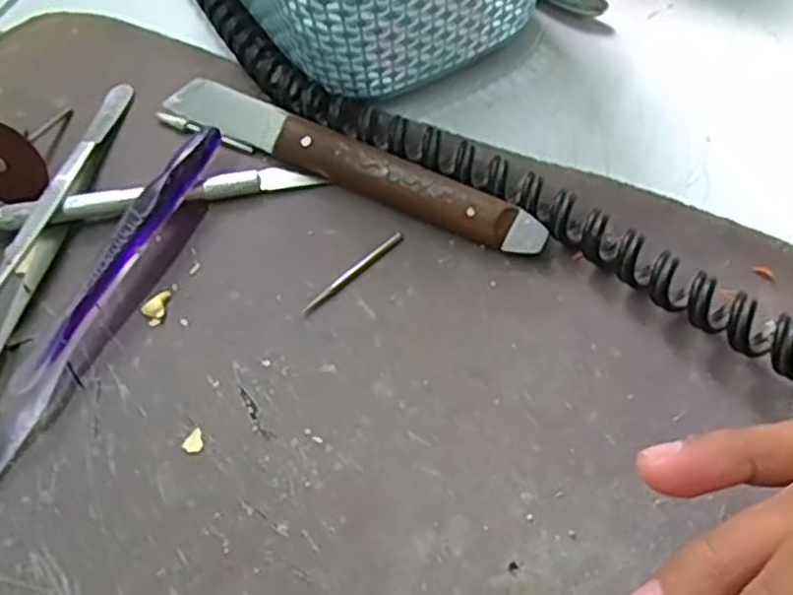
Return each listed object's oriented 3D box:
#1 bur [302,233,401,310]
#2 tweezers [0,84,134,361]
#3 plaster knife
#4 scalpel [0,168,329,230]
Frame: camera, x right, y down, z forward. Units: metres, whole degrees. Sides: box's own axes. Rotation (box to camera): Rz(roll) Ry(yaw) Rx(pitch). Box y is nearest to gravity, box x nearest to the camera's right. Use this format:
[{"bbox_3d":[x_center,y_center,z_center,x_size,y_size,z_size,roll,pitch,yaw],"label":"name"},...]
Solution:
[{"bbox_3d":[-0.014,-0.009,0.251,0.042,0.004,0.004,-39,66,-18],"label":"bur"},{"bbox_3d":[-0.118,-0.025,0.256,0.014,0.017,0.139,6,59,7],"label":"tweezers"},{"bbox_3d":[-0.018,-0.047,0.265,0.146,0.015,0.019,23,63,17],"label":"plaster knife"},{"bbox_3d":[-0.094,-0.034,0.264,0.132,0.011,0.010,-11,58,-3],"label":"scalpel"}]

